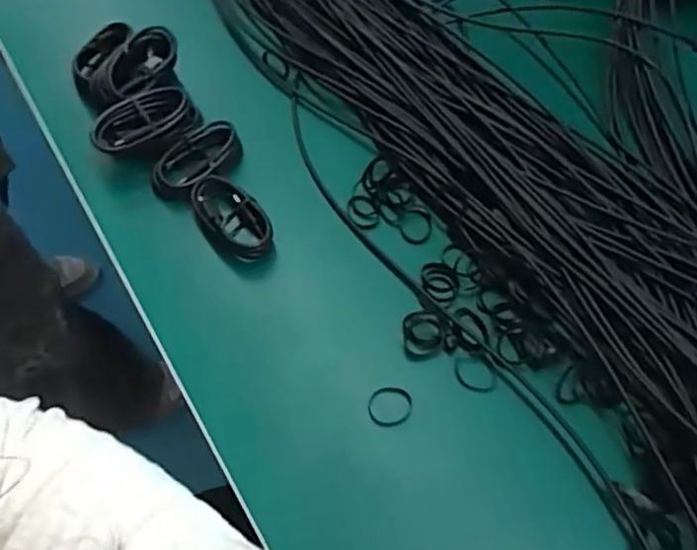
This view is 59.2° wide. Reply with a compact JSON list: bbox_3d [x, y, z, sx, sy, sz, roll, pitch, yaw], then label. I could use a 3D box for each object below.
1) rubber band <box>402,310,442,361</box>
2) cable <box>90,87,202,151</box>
[{"bbox_3d":[0.050,0.040,0.416,0.027,0.009,0.030,-9,62,-5],"label":"rubber band"},{"bbox_3d":[-0.156,-0.117,0.474,0.078,0.029,0.041,-32,66,-16],"label":"cable"}]

